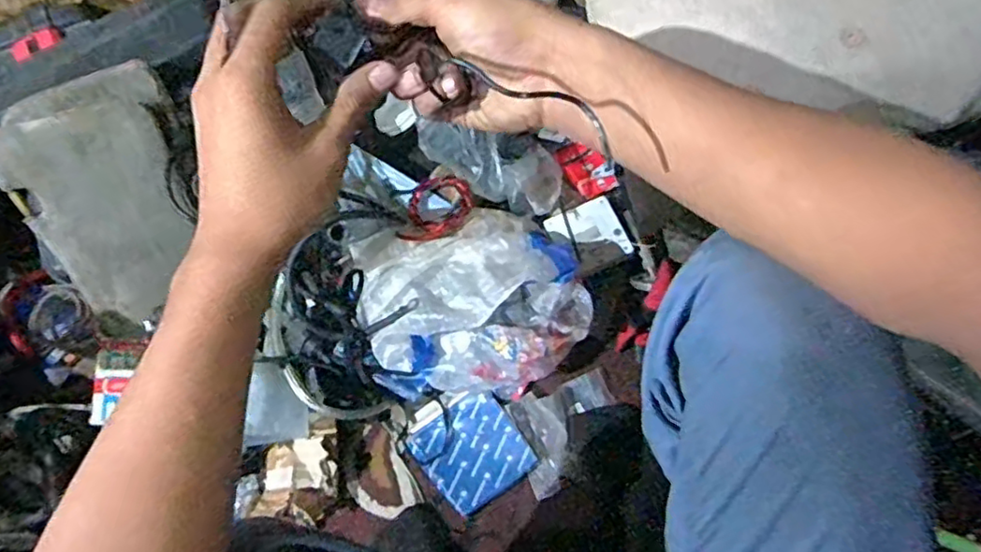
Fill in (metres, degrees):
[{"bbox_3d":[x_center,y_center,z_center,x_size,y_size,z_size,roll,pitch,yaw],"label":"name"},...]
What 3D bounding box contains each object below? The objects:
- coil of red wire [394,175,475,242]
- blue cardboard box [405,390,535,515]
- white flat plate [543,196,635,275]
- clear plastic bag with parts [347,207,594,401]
[{"bbox_3d":[-0.065,-0.082,0.805,0.081,0.023,0.104,12,65,1],"label":"coil of red wire"},{"bbox_3d":[-0.025,0.199,0.755,0.114,0.017,0.130,-33,74,-11],"label":"blue cardboard box"},{"bbox_3d":[0.126,-0.051,0.811,0.080,0.010,0.090,-28,72,5],"label":"white flat plate"},{"bbox_3d":[-0.023,0.023,0.740,0.246,0.098,0.218,-16,72,-6],"label":"clear plastic bag with parts"}]

